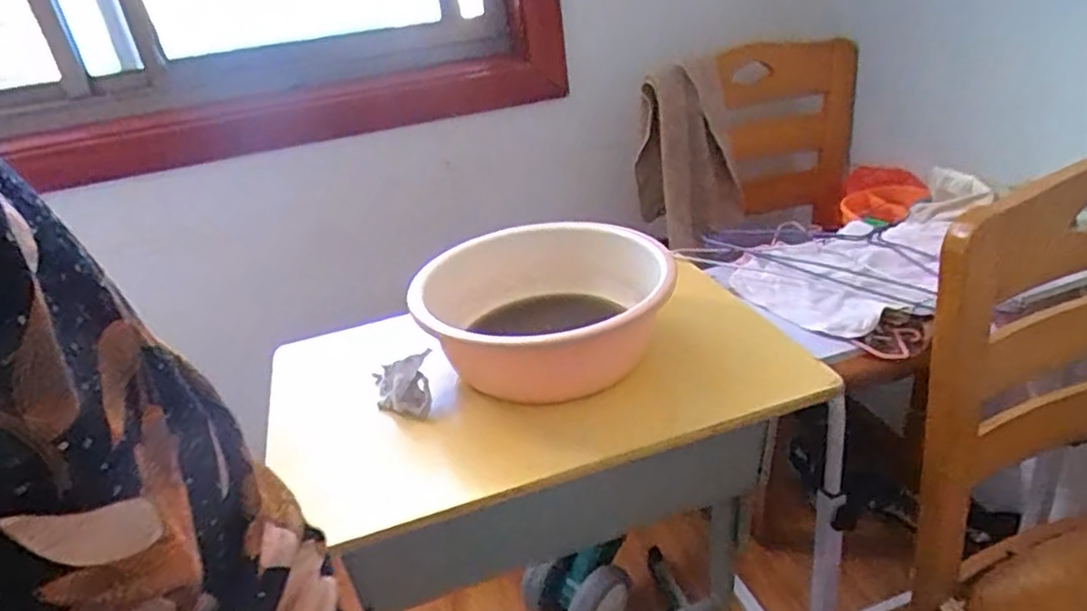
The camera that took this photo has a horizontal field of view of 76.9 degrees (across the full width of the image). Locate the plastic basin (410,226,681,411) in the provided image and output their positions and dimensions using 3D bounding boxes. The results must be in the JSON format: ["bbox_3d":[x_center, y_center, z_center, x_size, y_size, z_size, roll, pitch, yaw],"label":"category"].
[{"bbox_3d":[0.002,0.001,0.803,0.281,0.122,0.281,-6,30,3],"label":"plastic basin"}]

